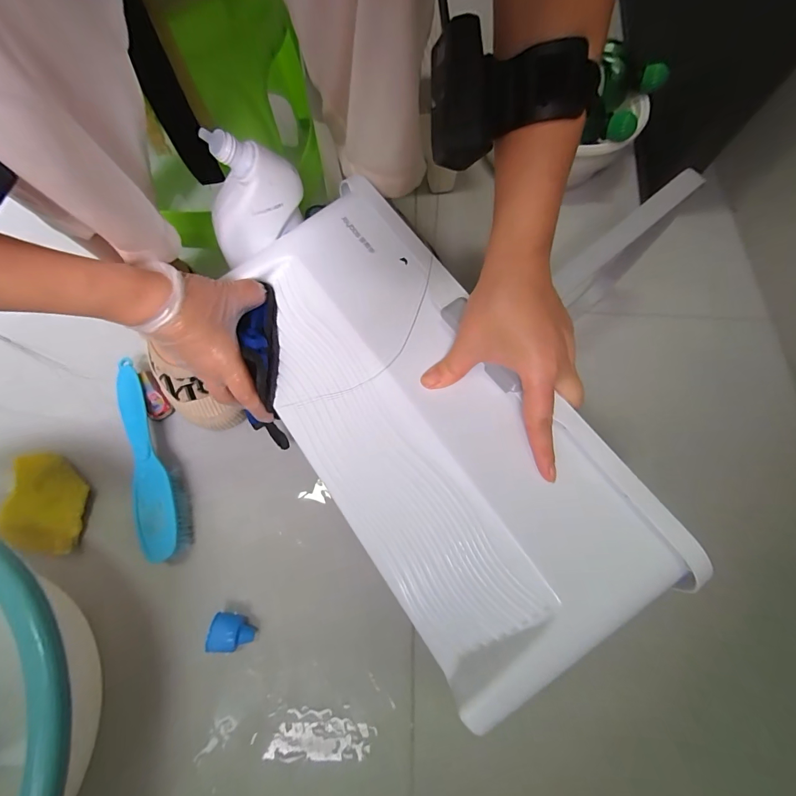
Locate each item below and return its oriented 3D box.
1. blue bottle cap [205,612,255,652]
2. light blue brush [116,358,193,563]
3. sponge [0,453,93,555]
[{"bbox_3d":[-0.159,0.225,0.363,0.037,0.032,0.032,6,70,-1],"label":"blue bottle cap"},{"bbox_3d":[-0.274,0.061,0.414,0.042,0.039,0.229,-23,73,-11],"label":"light blue brush"},{"bbox_3d":[-0.367,0.110,0.395,0.073,0.022,0.100,-4,70,-4],"label":"sponge"}]

